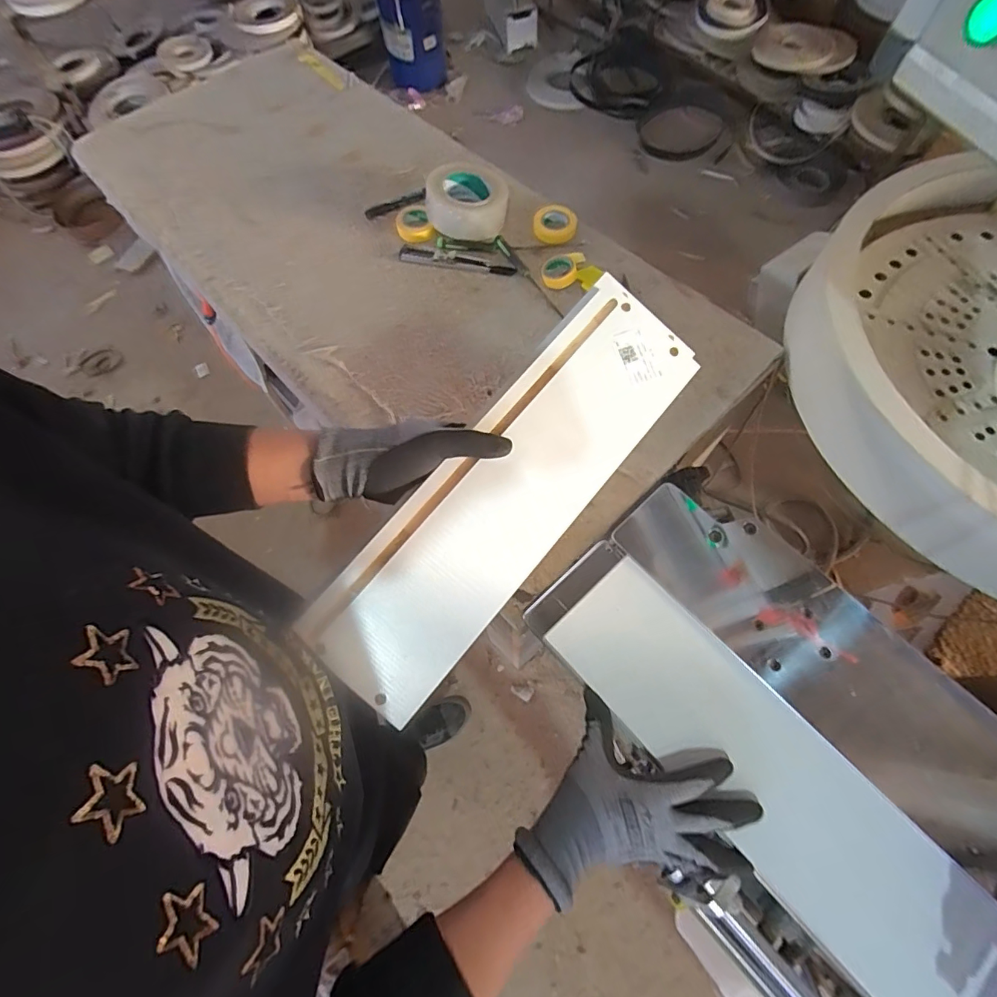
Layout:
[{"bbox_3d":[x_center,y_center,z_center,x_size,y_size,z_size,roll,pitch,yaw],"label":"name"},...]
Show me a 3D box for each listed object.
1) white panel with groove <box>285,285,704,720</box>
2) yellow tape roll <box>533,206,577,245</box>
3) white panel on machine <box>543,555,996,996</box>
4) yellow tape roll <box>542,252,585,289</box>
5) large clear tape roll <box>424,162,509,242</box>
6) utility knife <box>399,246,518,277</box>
[{"bbox_3d":[0.016,-0.012,0.456,0.132,0.010,0.448,41,81,-3],"label":"white panel with groove"},{"bbox_3d":[0.089,-0.423,0.752,0.066,0.025,0.065,-1,69,2],"label":"yellow tape roll"},{"bbox_3d":[0.242,0.254,0.450,0.129,0.018,0.438,-41,70,-8],"label":"white panel on machine"},{"bbox_3d":[0.095,-0.336,0.715,0.057,0.022,0.059,-1,69,2],"label":"yellow tape roll"},{"bbox_3d":[-0.050,-0.467,0.760,0.125,0.063,0.129,-1,69,2],"label":"large clear tape roll"},{"bbox_3d":[-0.062,-0.362,0.739,0.180,0.010,0.027,9,70,5],"label":"utility knife"}]

